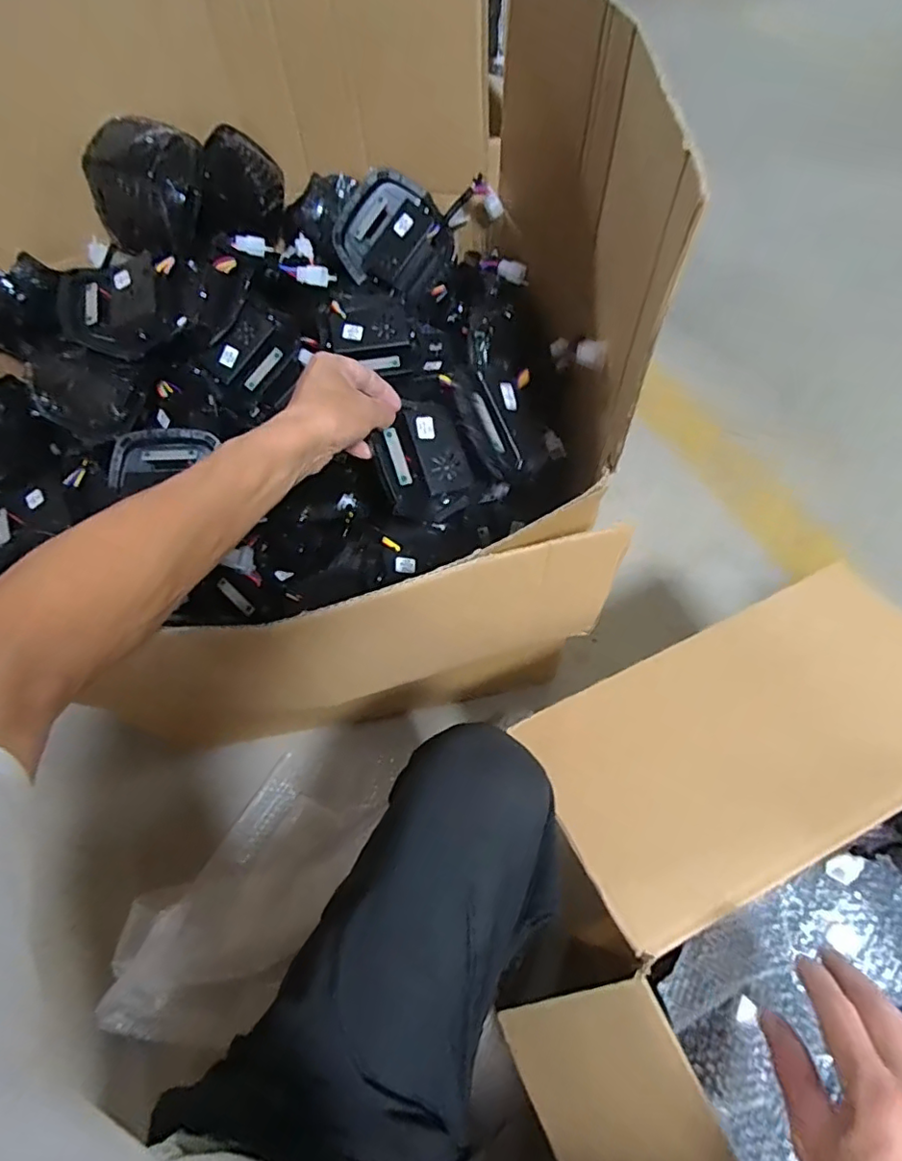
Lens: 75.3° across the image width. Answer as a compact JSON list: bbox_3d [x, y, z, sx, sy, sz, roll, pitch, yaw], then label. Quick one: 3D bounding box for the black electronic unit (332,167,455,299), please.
[{"bbox_3d":[-0.064,-0.407,0.705,0.131,0.045,0.119,37,105,0],"label":"black electronic unit"}]

